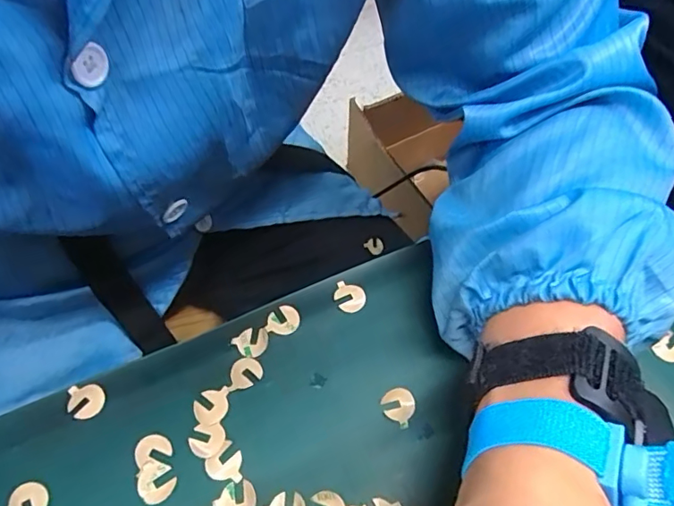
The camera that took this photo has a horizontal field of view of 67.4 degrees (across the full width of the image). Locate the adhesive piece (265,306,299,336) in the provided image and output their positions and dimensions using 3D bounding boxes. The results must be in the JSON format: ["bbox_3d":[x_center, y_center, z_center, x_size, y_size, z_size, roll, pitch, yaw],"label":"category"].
[{"bbox_3d":[-0.030,0.038,0.287,0.017,0.004,0.017,0,63,1],"label":"adhesive piece"}]

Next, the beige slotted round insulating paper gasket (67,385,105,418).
[{"bbox_3d":[-0.129,0.075,0.258,0.018,0.004,0.017,0,60,0],"label":"beige slotted round insulating paper gasket"}]

